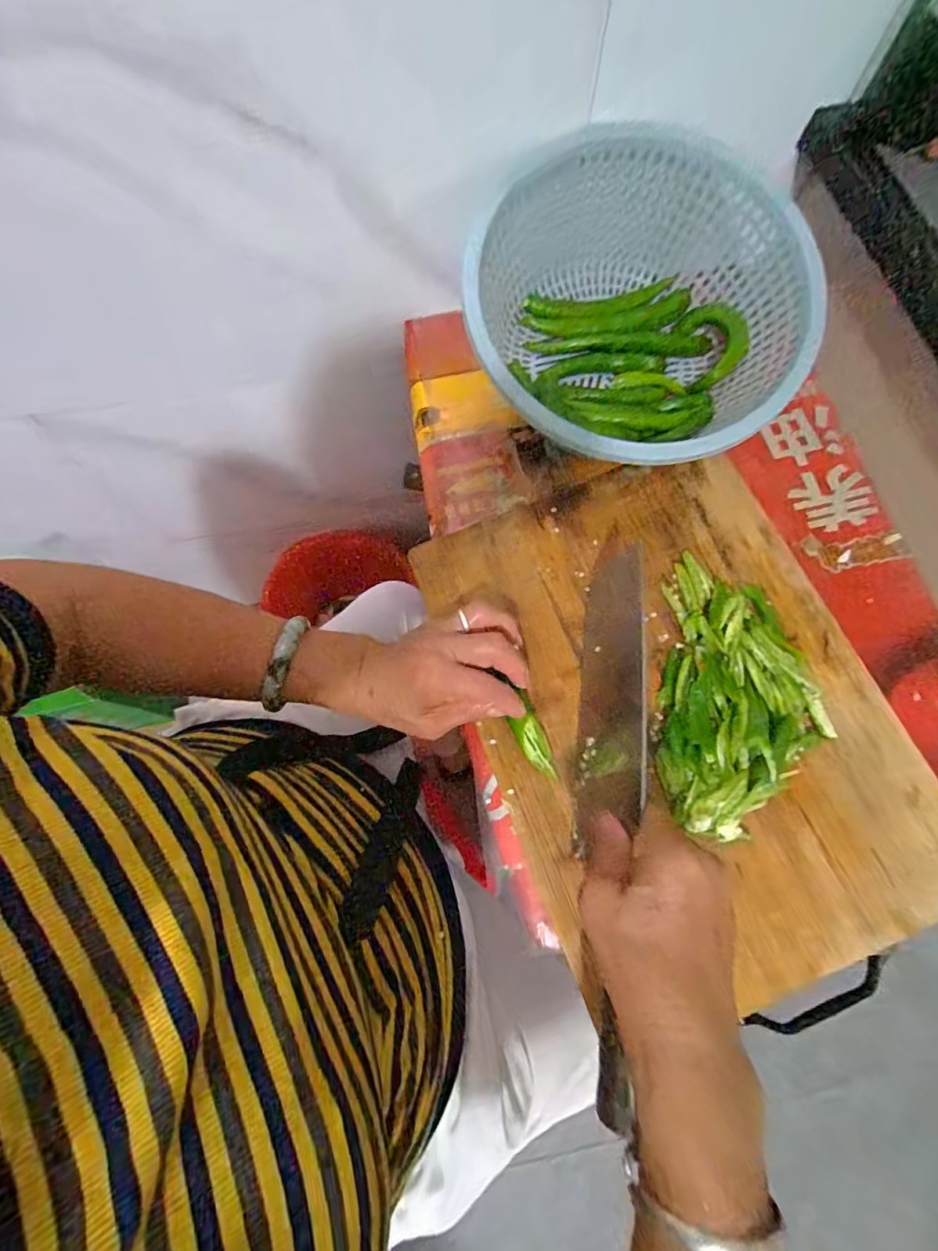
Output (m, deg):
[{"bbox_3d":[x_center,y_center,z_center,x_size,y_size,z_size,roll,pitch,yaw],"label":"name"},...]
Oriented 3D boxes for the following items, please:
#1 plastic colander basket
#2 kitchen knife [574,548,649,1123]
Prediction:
[{"bbox_3d":[0.142,-0.252,0.426,0.242,0.138,0.266,-13,72,-4],"label":"plastic colander basket"},{"bbox_3d":[0.102,0.115,0.359,0.047,0.020,0.374,7,71,3],"label":"kitchen knife"}]

